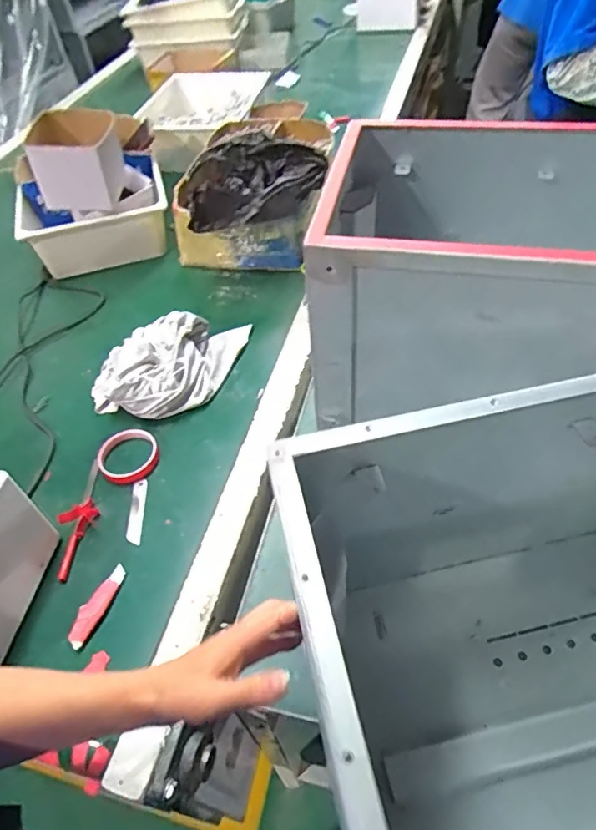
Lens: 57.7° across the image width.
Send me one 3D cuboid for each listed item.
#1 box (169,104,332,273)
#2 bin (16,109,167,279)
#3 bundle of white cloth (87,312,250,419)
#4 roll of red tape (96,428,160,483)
[{"bbox_3d":[-0.097,-0.379,0.995,0.279,0.180,0.169,-9,50,-1],"label":"box"},{"bbox_3d":[-0.407,-0.455,1.037,0.281,0.267,0.209,-17,51,-8],"label":"bin"},{"bbox_3d":[-0.197,-0.085,0.848,0.252,0.062,0.156,-17,51,-8],"label":"bundle of white cloth"},{"bbox_3d":[-0.241,0.059,0.771,0.084,0.015,0.084,-3,50,4],"label":"roll of red tape"}]

